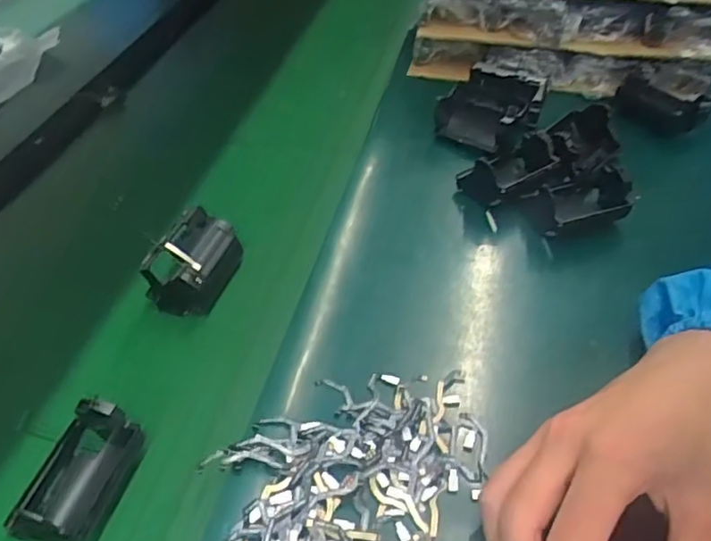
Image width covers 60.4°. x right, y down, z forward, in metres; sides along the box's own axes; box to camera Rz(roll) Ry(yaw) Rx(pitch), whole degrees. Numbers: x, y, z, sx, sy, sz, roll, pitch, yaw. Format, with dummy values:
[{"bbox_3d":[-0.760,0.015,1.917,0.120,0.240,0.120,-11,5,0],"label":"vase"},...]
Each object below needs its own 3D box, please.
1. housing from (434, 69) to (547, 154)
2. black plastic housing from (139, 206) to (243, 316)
[{"bbox_3d":[0.119,-0.147,0.558,0.081,0.046,0.071,23,50,25],"label":"housing"},{"bbox_3d":[-0.113,-0.003,0.444,0.048,0.054,0.069,11,46,15],"label":"black plastic housing"}]

